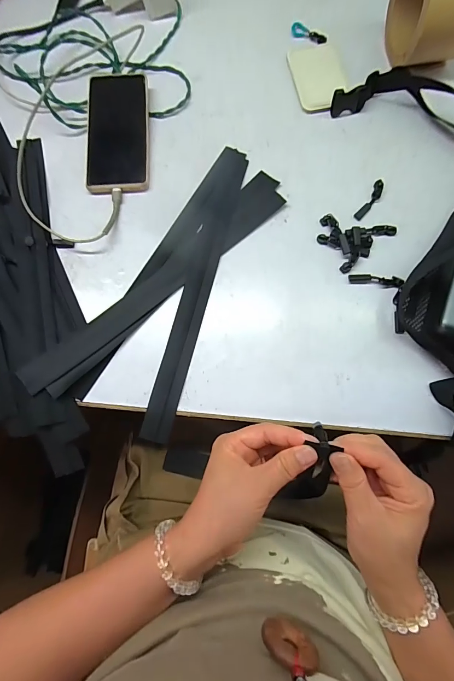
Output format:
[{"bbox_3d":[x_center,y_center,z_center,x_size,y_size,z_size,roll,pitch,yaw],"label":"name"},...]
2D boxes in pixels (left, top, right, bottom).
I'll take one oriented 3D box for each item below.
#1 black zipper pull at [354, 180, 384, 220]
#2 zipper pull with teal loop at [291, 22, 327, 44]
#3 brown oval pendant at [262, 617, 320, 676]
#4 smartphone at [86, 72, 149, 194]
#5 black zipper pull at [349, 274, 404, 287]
[{"bbox_3d":[0.172,-0.168,0.397,0.014,0.004,0.058,33,80,9],"label":"black zipper pull"},{"bbox_3d":[0.115,-0.428,0.465,0.051,0.006,0.017,29,79,8],"label":"zipper pull with teal loop"},{"bbox_3d":[0.041,0.196,0.214,0.036,0.035,0.010,24,79,7],"label":"brown oval pendant"},{"bbox_3d":[-0.139,-0.270,0.426,0.075,0.016,0.172,-4,82,2],"label":"smartphone"},{"bbox_3d":[0.166,-0.068,0.372,0.057,0.006,0.012,7,77,3],"label":"black zipper pull"}]

